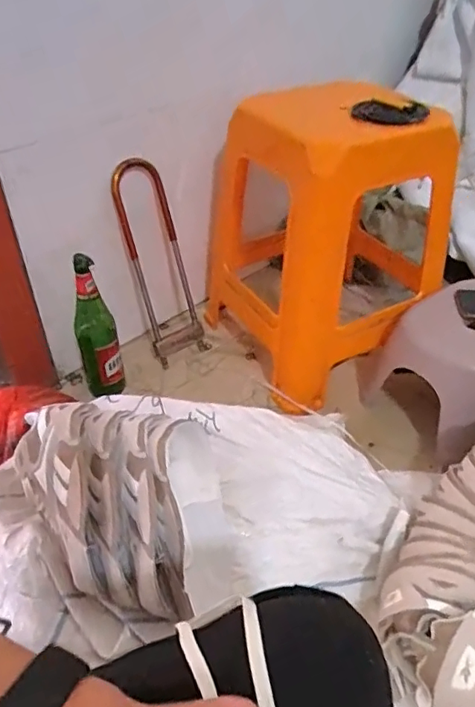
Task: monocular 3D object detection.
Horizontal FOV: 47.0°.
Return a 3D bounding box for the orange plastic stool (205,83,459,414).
[{"bbox_3d":[0.165,-0.232,1.052,0.370,0.450,0.421,-18,43,-19],"label":"orange plastic stool"}]

